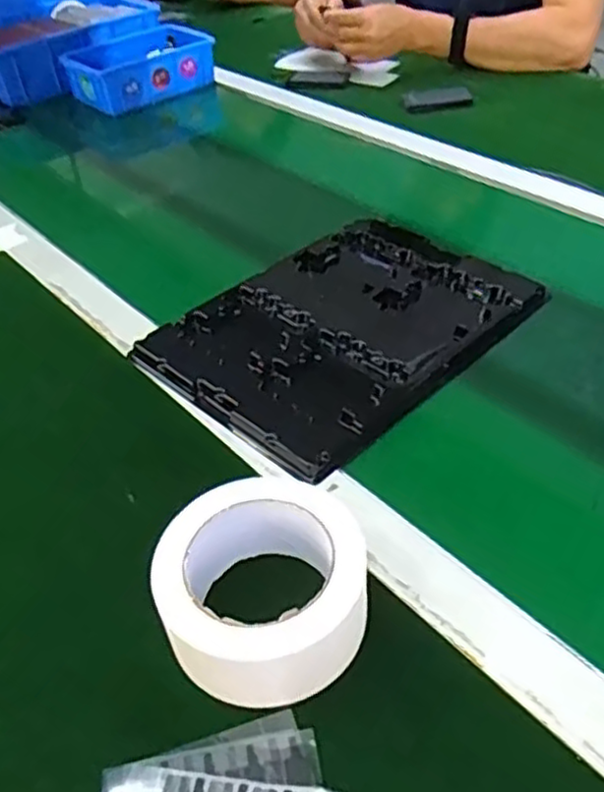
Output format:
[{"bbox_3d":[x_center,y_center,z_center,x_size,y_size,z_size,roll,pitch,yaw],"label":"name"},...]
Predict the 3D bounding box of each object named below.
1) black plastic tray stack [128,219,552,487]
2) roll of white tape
[{"bbox_3d":[0.037,-0.064,0.607,0.296,0.016,0.218,-36,50,-29],"label":"black plastic tray stack"},{"bbox_3d":[-0.022,0.103,0.392,0.108,0.052,0.108,-3,42,3],"label":"roll of white tape"}]

